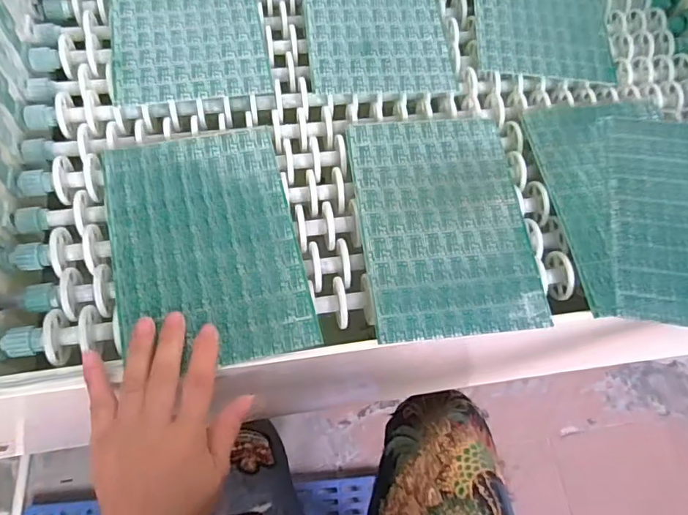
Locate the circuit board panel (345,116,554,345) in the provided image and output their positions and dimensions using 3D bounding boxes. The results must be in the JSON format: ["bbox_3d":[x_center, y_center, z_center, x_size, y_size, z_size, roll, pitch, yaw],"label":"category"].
[{"bbox_3d":[0.083,-0.032,0.434,0.138,0.004,0.198,-4,67,-7],"label":"circuit board panel"}]

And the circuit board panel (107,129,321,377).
[{"bbox_3d":[-0.109,-0.013,0.409,0.139,0.004,0.198,-11,68,-11],"label":"circuit board panel"}]

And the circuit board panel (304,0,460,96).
[{"bbox_3d":[0.033,-0.239,0.524,0.139,0.011,0.176,-3,67,-7],"label":"circuit board panel"}]

